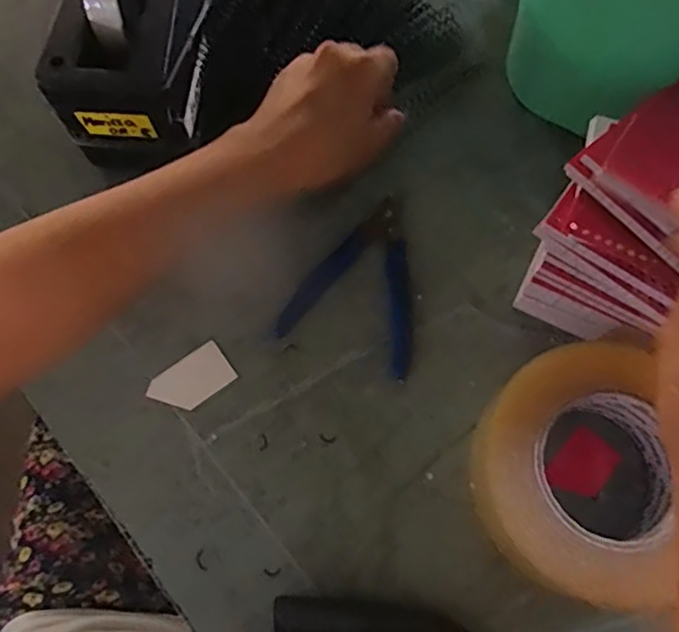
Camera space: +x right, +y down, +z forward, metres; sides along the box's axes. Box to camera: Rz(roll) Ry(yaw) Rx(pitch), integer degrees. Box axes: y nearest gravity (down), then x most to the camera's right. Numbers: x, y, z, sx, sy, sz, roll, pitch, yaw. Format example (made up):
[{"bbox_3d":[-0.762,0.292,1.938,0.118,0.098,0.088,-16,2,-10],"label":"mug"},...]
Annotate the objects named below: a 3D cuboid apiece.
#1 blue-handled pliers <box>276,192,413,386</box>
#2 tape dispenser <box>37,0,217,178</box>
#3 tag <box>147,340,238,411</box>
[{"bbox_3d":[0.016,-0.025,0.398,0.083,0.014,0.107,17,73,6],"label":"blue-handled pliers"},{"bbox_3d":[-0.119,-0.206,0.397,0.080,0.094,0.201,6,72,3],"label":"tape dispenser"},{"bbox_3d":[-0.091,0.040,0.386,0.048,0.004,0.030,-36,75,-10],"label":"tag"}]

